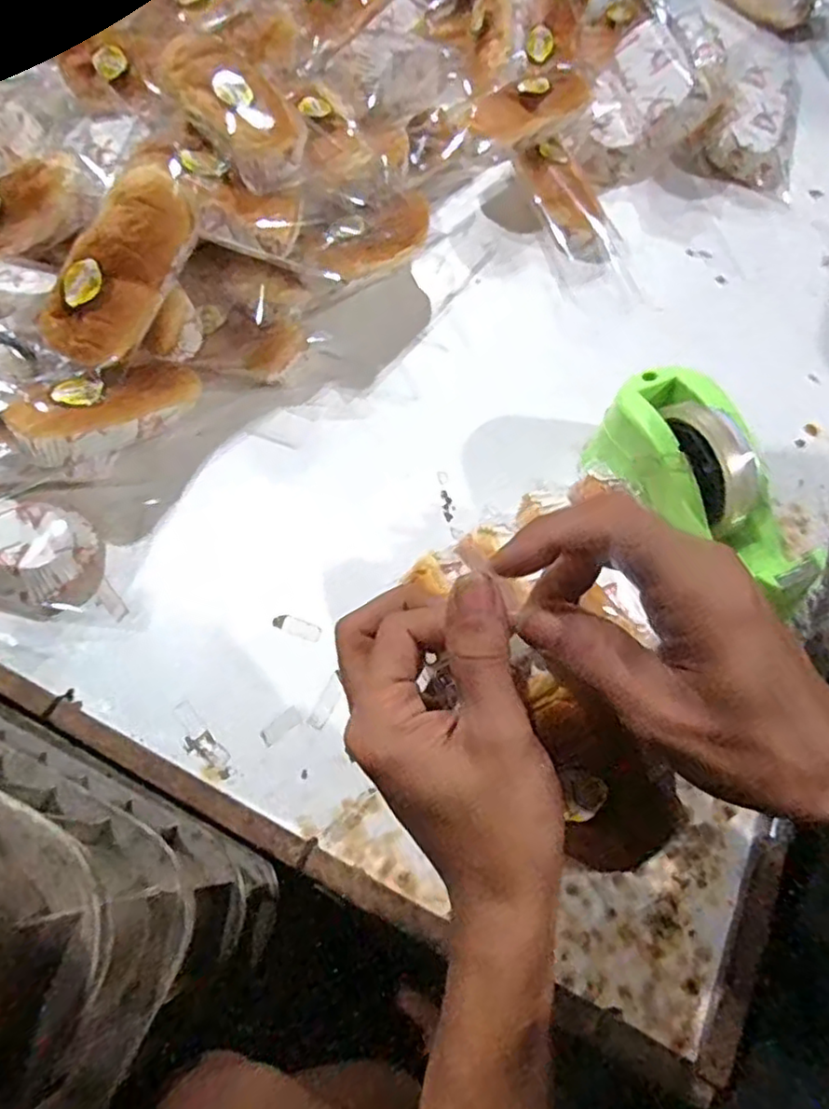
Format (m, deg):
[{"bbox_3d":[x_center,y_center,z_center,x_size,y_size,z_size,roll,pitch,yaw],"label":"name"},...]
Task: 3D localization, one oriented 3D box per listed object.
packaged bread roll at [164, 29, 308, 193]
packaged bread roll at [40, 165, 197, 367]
[{"bbox_3d":[-0.144,-0.357,0.526,0.075,0.054,0.147,-37,70,-13],"label":"packaged bread roll"},{"bbox_3d":[-0.217,-0.214,0.491,0.055,0.049,0.153,35,94,17],"label":"packaged bread roll"}]

